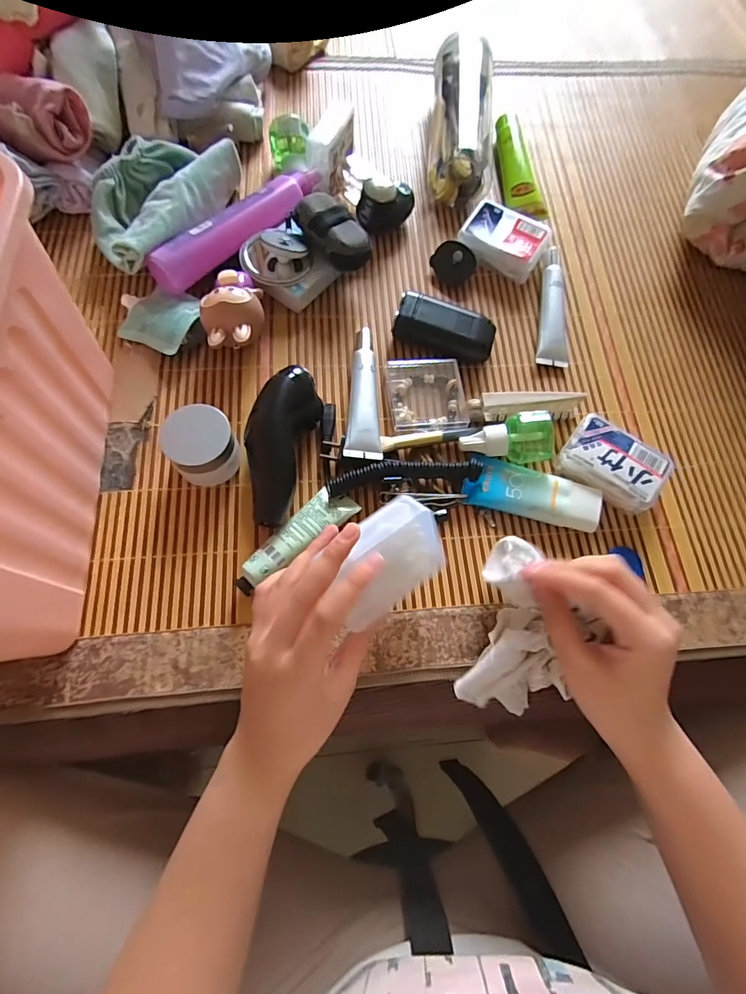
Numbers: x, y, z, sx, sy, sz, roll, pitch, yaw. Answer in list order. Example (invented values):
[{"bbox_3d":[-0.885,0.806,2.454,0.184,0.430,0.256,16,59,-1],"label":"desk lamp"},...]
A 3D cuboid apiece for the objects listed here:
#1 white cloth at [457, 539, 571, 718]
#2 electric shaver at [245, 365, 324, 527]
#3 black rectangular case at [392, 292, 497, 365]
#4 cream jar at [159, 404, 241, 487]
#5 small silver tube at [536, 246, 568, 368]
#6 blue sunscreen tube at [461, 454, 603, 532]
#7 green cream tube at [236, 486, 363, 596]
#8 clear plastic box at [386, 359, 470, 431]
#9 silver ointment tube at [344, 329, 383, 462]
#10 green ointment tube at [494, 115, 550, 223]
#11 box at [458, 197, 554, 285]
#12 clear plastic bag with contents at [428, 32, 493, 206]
[{"bbox_3d":[0.098,0.098,0.331,0.071,0.047,0.131,2,87,-2],"label":"white cloth"},{"bbox_3d":[-0.078,-0.043,0.369,0.047,0.048,0.128,14,70,1],"label":"electric shaver"},{"bbox_3d":[0.071,-0.166,0.444,0.097,0.030,0.044,17,72,3],"label":"black rectangular case"},{"bbox_3d":[-0.136,-0.041,0.363,0.051,0.051,0.046,-26,75,-10],"label":"cream jar"},{"bbox_3d":[0.188,-0.198,0.466,0.029,0.018,0.134,7,72,0],"label":"small silver tube"},{"bbox_3d":[0.139,-0.006,0.396,0.113,0.020,0.049,16,72,3],"label":"blue sunscreen tube"},{"bbox_3d":[-0.063,0.028,0.354,0.109,0.022,0.033,-38,77,-13],"label":"green cream tube"},{"bbox_3d":[0.052,-0.097,0.419,0.070,0.014,0.072,-5,72,-4],"label":"clear plastic box"},{"bbox_3d":[-0.008,-0.094,0.403,0.030,0.026,0.134,0,72,-2],"label":"silver ointment tube"},{"bbox_3d":[0.168,-0.378,0.520,0.040,0.025,0.148,-1,72,-3],"label":"green ointment tube"},{"bbox_3d":[0.141,-0.276,0.483,0.086,0.031,0.058,30,73,7],"label":"box"},{"bbox_3d":[0.103,-0.432,0.521,0.074,0.057,0.199,5,72,-1],"label":"clear plastic bag with contents"}]

